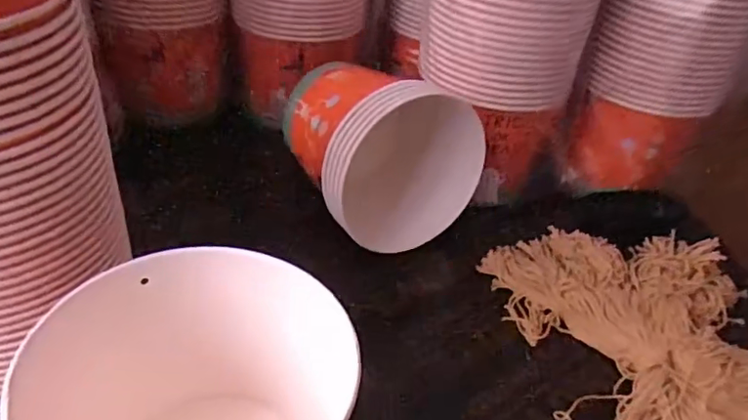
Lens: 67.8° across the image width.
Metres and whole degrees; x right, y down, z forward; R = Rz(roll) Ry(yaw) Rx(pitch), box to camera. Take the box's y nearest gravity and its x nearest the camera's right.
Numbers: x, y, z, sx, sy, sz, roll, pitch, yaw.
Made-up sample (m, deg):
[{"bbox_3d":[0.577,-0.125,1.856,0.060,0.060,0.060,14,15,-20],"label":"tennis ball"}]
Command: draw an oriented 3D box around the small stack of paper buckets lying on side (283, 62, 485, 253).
[{"bbox_3d":[0.004,-0.080,0.576,0.162,0.153,0.180,-11,40,-24],"label":"small stack of paper buckets lying on side"}]

